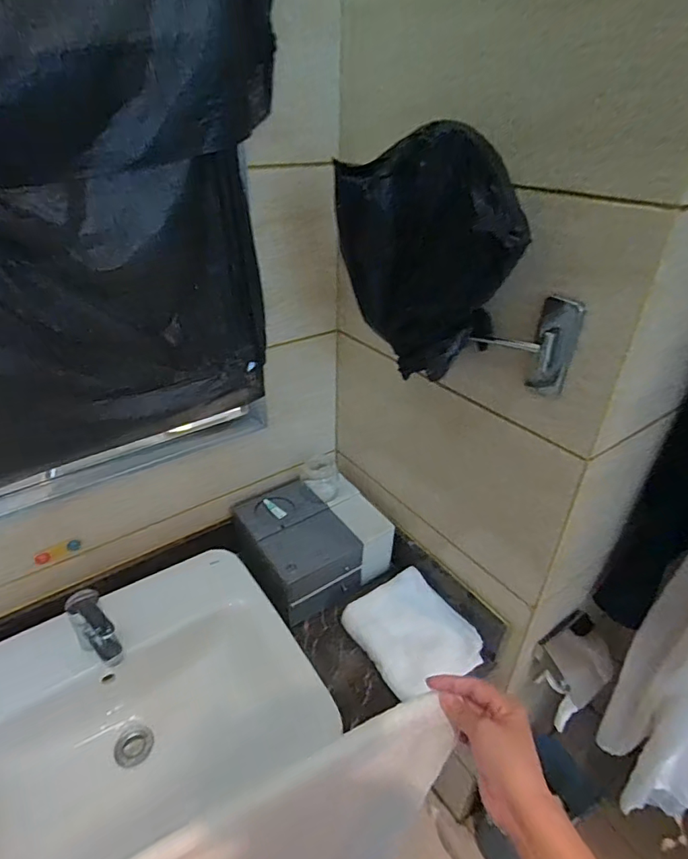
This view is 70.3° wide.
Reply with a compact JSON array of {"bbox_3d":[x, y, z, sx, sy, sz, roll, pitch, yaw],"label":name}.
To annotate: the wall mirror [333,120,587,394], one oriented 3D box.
[{"bbox_3d":[0.137,-0.206,0.610,0.307,0.265,0.121,29,42,36],"label":"wall mirror"}]

